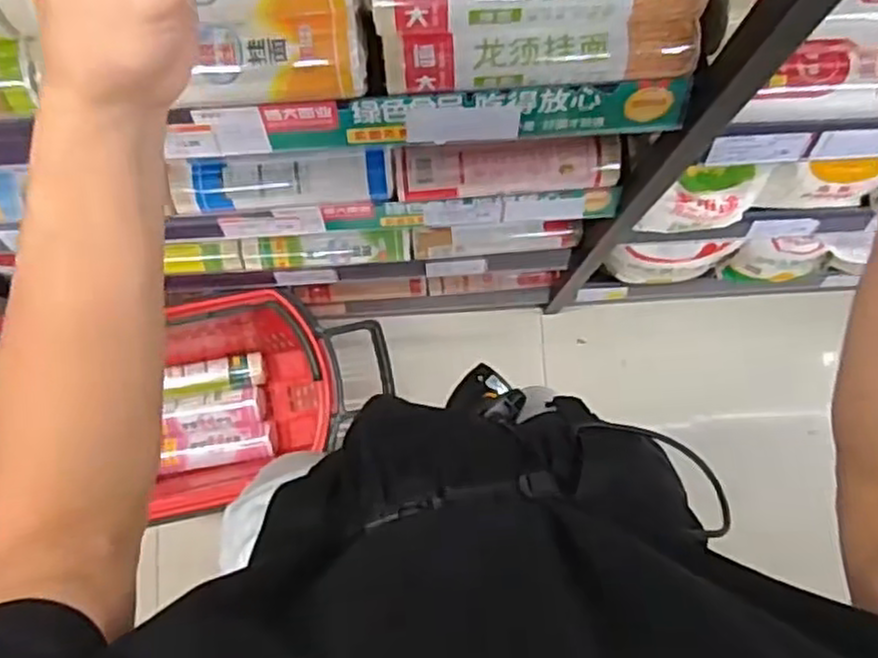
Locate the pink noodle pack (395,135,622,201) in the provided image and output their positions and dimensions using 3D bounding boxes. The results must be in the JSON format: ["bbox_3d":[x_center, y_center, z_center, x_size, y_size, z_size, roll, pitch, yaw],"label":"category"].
[{"bbox_3d":[0.077,-0.175,0.796,0.243,0.046,0.056,-4,81,0],"label":"pink noodle pack"}]

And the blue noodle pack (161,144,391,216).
[{"bbox_3d":[-0.172,-0.163,0.797,0.240,0.054,0.055,-5,81,0],"label":"blue noodle pack"}]

